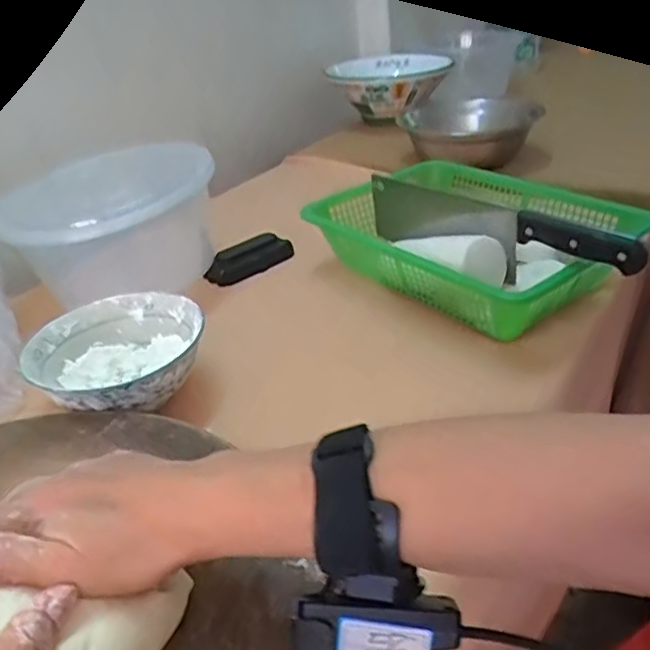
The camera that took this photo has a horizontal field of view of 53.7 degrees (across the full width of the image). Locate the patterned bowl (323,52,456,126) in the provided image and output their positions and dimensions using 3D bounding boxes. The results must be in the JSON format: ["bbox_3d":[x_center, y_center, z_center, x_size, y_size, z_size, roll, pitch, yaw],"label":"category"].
[{"bbox_3d":[0.106,-0.415,1.143,0.213,0.100,0.241,5,33,17],"label":"patterned bowl"}]

